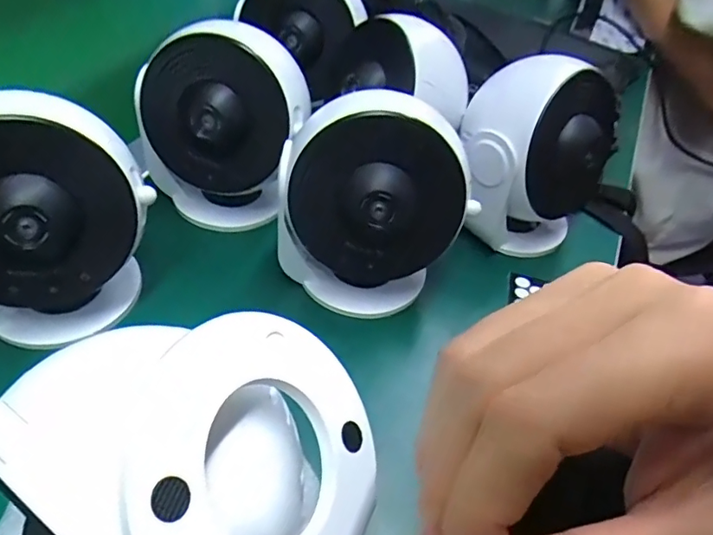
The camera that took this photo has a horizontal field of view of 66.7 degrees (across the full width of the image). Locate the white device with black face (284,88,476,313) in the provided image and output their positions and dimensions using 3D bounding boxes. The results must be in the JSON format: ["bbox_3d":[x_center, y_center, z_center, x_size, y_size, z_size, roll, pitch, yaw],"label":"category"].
[{"bbox_3d":[0.011,-0.037,0.323,0.108,0.119,0.068,11,45,4],"label":"white device with black face"}]

